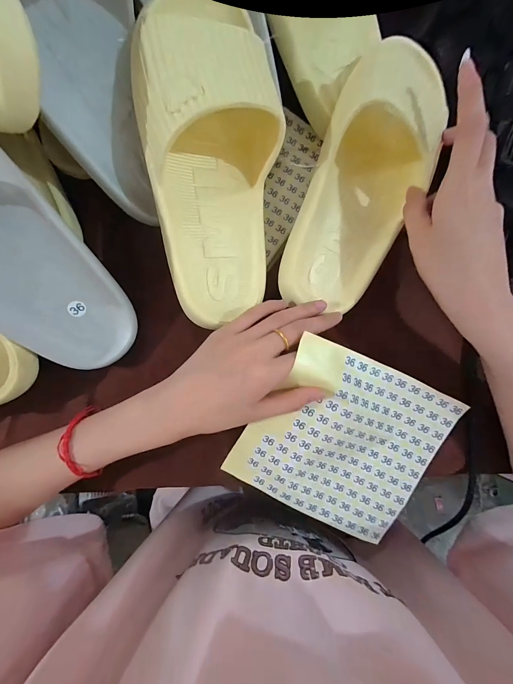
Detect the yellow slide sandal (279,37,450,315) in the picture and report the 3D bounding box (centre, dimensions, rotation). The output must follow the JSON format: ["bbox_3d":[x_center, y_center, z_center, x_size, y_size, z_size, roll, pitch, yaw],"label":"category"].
[{"bbox_3d":[0.095,-0.136,0.246,0.091,0.067,0.223,23,96,1],"label":"yellow slide sandal"}]

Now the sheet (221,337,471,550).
[{"bbox_3d":[0.079,0.090,0.256,0.166,0.020,0.151,25,103,-12],"label":"sheet"}]

